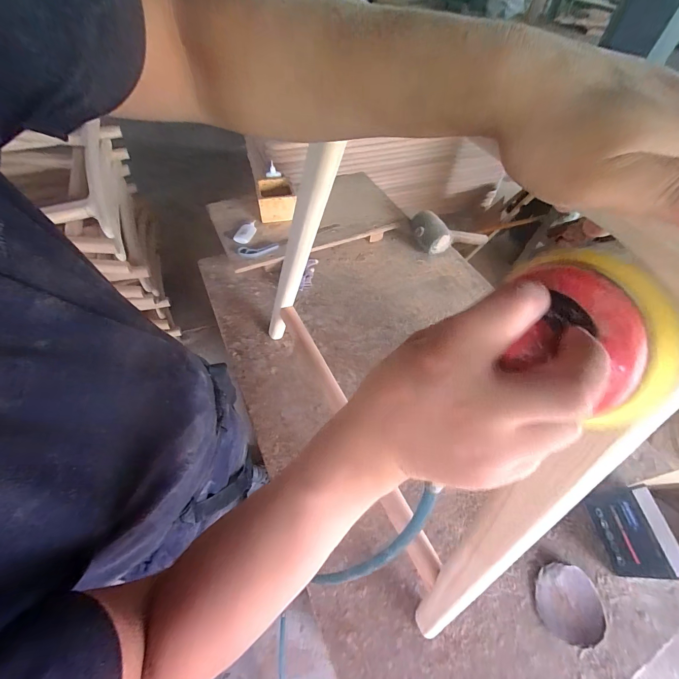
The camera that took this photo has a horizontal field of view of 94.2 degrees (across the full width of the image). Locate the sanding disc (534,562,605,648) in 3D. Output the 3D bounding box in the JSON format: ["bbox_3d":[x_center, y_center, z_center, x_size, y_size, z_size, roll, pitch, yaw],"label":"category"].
[{"bbox_3d":[0.392,0.451,0.541,0.099,0.015,0.105,1,54,-2],"label":"sanding disc"}]

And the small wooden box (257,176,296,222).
[{"bbox_3d":[-0.199,-0.447,1.011,0.124,0.081,0.116,-3,55,-5],"label":"small wooden box"}]

